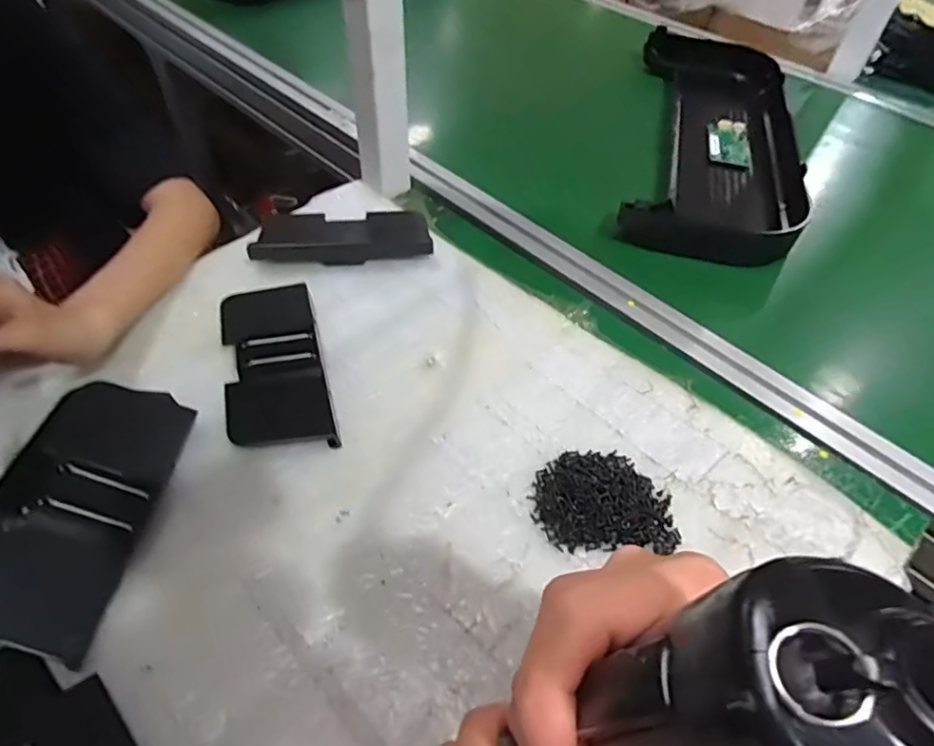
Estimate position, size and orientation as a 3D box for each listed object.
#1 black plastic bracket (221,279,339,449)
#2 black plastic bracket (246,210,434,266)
[{"bbox_3d":[-0.149,-0.011,0.451,0.071,0.027,0.157,-12,52,-13],"label":"black plastic bracket"},{"bbox_3d":[-0.119,-0.135,0.563,0.162,0.019,0.071,-5,50,-7],"label":"black plastic bracket"}]

